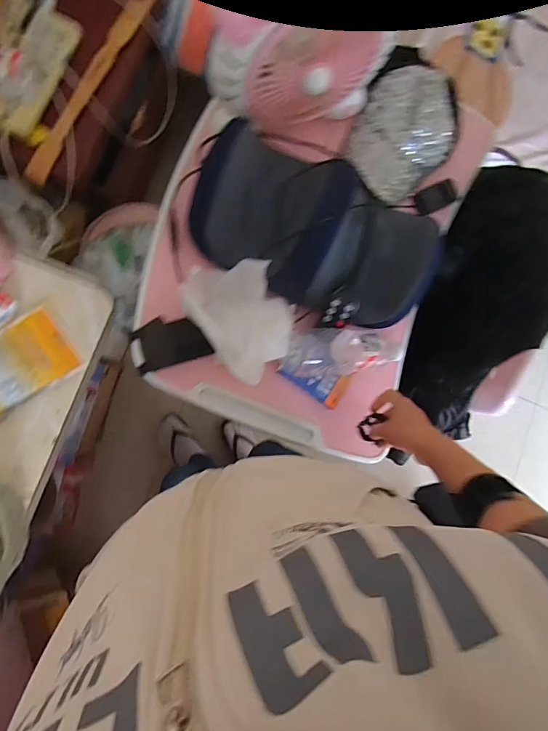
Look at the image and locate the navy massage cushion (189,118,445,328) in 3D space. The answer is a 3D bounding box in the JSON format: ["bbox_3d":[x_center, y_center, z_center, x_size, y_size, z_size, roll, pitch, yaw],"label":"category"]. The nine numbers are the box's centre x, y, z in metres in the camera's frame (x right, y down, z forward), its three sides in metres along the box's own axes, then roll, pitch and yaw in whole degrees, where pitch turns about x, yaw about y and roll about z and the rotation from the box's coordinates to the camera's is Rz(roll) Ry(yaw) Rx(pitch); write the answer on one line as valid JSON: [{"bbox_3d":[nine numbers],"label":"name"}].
[{"bbox_3d":[0.061,-0.192,0.594,0.353,0.098,0.198,29,83,-10],"label":"navy massage cushion"}]

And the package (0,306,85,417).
[{"bbox_3d":[-0.393,0.003,0.622,0.178,0.038,0.110,-36,96,-11],"label":"package"}]

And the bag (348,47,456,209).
[{"bbox_3d":[0.221,-0.393,0.689,0.176,0.056,0.245,36,82,-9],"label":"bag"}]

